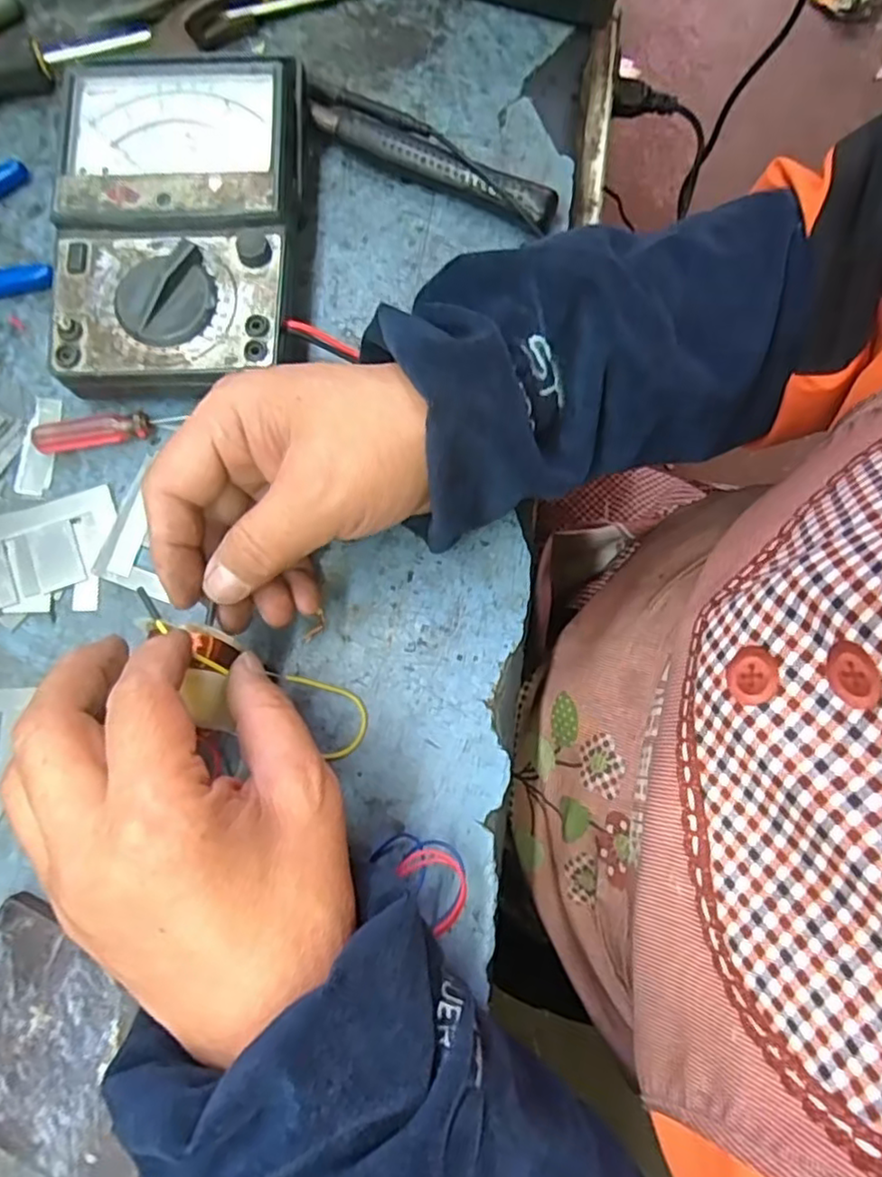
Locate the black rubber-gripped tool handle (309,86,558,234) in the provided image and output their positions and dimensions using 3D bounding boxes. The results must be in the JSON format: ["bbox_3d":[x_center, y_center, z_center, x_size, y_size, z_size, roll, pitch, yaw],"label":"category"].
[{"bbox_3d":[-0.010,-0.237,0.365,0.156,0.019,0.029,32,80,8],"label":"black rubber-gripped tool handle"}]

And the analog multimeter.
[{"bbox_3d":[-0.129,-0.185,0.341,0.116,0.050,0.188,-1,77,1],"label":"analog multimeter"}]

